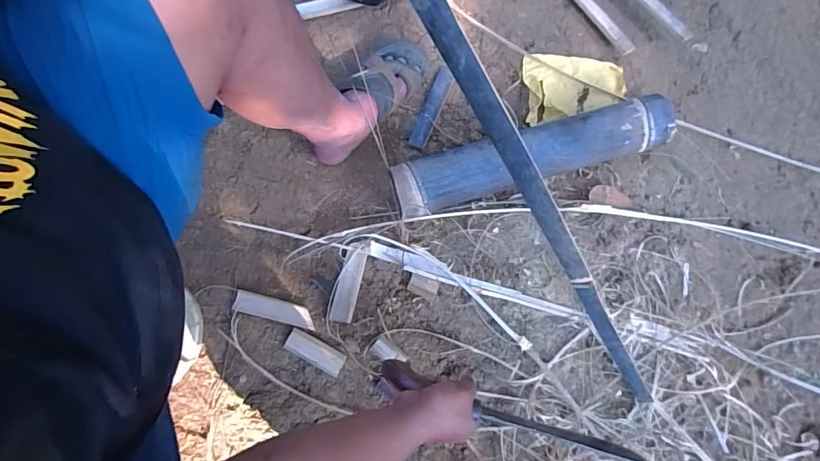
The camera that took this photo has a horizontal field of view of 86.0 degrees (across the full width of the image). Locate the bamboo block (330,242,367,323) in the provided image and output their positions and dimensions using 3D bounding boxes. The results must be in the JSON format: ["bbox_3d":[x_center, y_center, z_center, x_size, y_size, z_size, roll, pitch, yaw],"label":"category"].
[{"bbox_3d":[-0.104,0.090,0.744,0.038,0.013,0.129,12,76,2],"label":"bamboo block"}]

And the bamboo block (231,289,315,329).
[{"bbox_3d":[-0.225,0.132,0.731,0.134,0.005,0.036,14,76,2],"label":"bamboo block"}]

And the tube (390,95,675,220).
[{"bbox_3d":[0.203,-0.124,0.748,0.472,0.099,0.092,-16,78,-1],"label":"tube"}]

